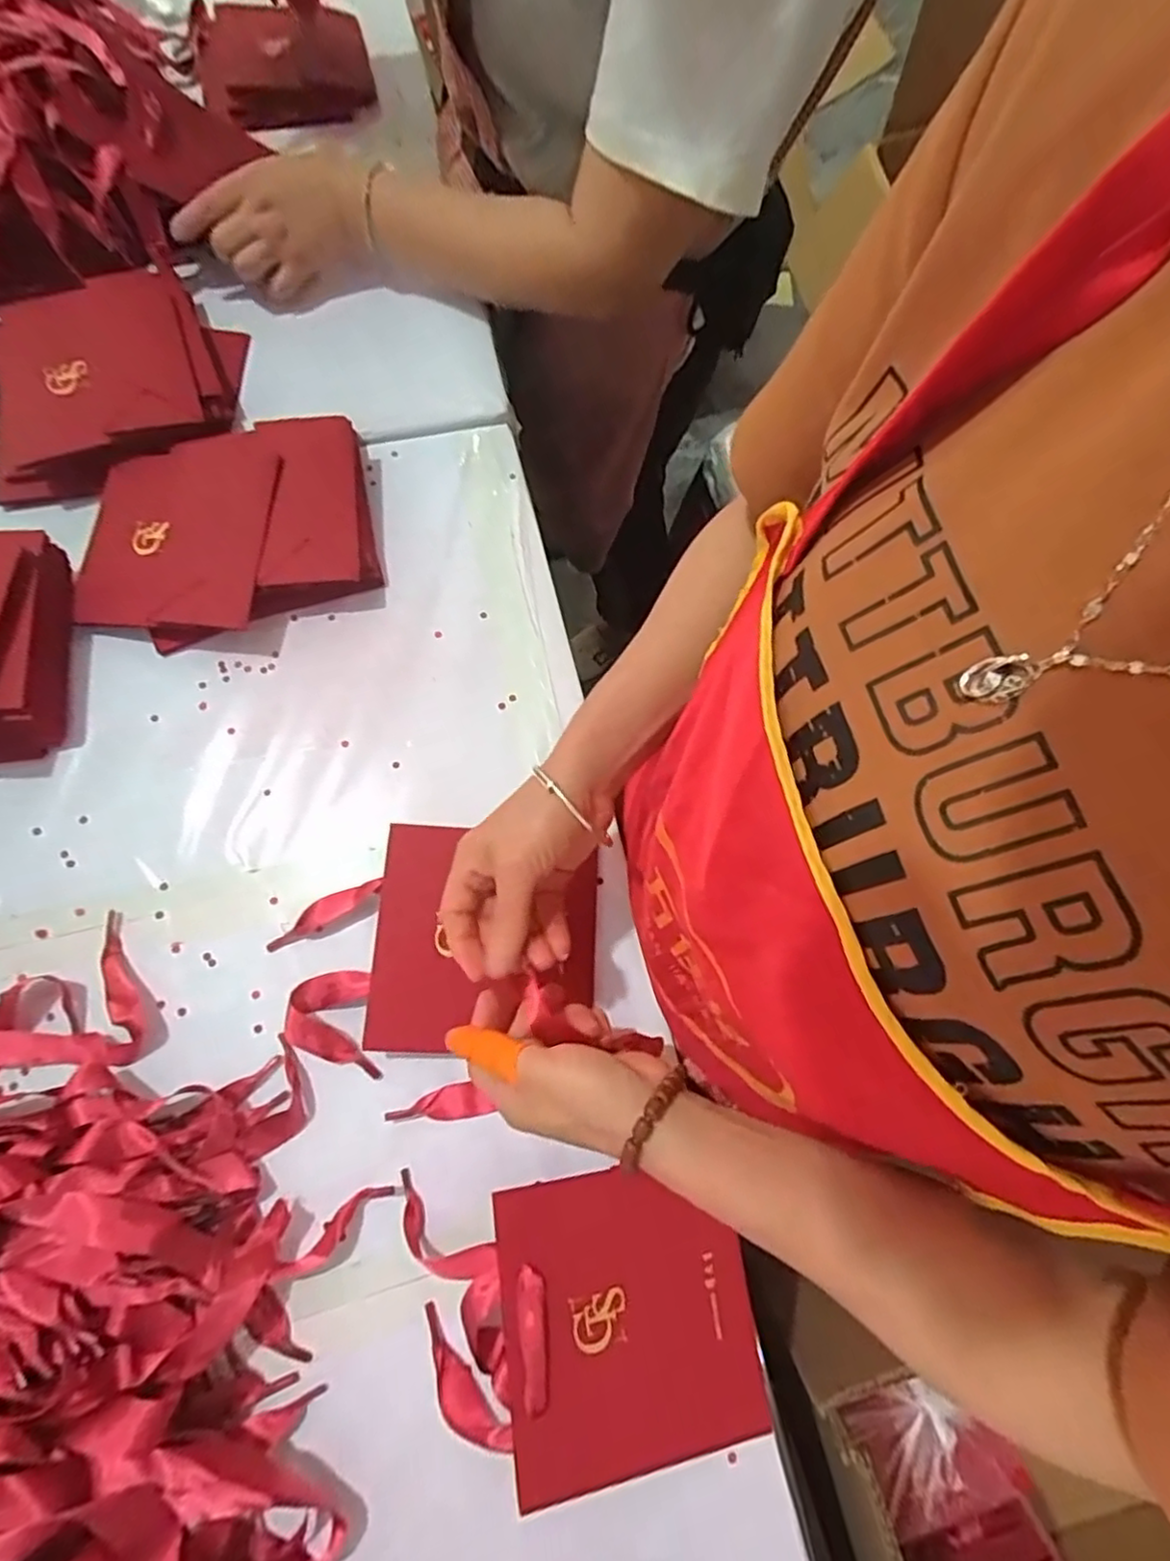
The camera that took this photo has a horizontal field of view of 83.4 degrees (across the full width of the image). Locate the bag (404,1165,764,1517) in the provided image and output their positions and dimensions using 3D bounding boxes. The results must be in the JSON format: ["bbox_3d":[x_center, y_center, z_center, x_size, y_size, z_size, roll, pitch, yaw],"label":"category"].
[{"bbox_3d":[-0.001,0.294,0.358,0.183,0.026,0.137,-7,73,-3],"label":"bag"}]

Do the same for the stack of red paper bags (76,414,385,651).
[{"bbox_3d":[-0.268,-0.185,0.488,0.219,0.044,0.163,-18,74,-7],"label":"stack of red paper bags"}]

